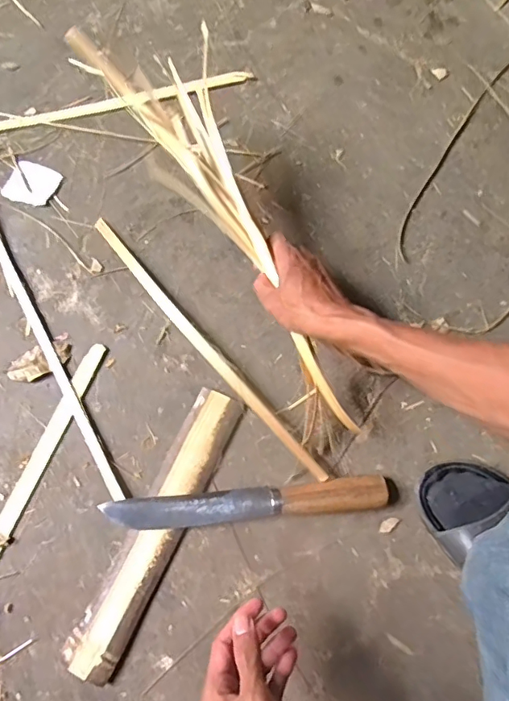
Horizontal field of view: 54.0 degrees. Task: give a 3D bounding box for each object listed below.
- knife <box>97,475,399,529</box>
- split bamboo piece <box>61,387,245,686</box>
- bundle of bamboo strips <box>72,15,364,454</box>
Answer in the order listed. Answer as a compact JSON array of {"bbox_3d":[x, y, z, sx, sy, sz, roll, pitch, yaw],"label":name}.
[{"bbox_3d":[-0.008,0.166,0.541,0.300,0.030,0.034,-5,75,-2],"label":"knife"},{"bbox_3d":[-0.102,0.187,0.539,0.057,0.020,0.309,27,76,7],"label":"split bamboo piece"},{"bbox_3d":[-0.018,-0.141,0.547,0.122,0.049,0.494,-29,86,-8],"label":"bundle of bamboo strips"}]

